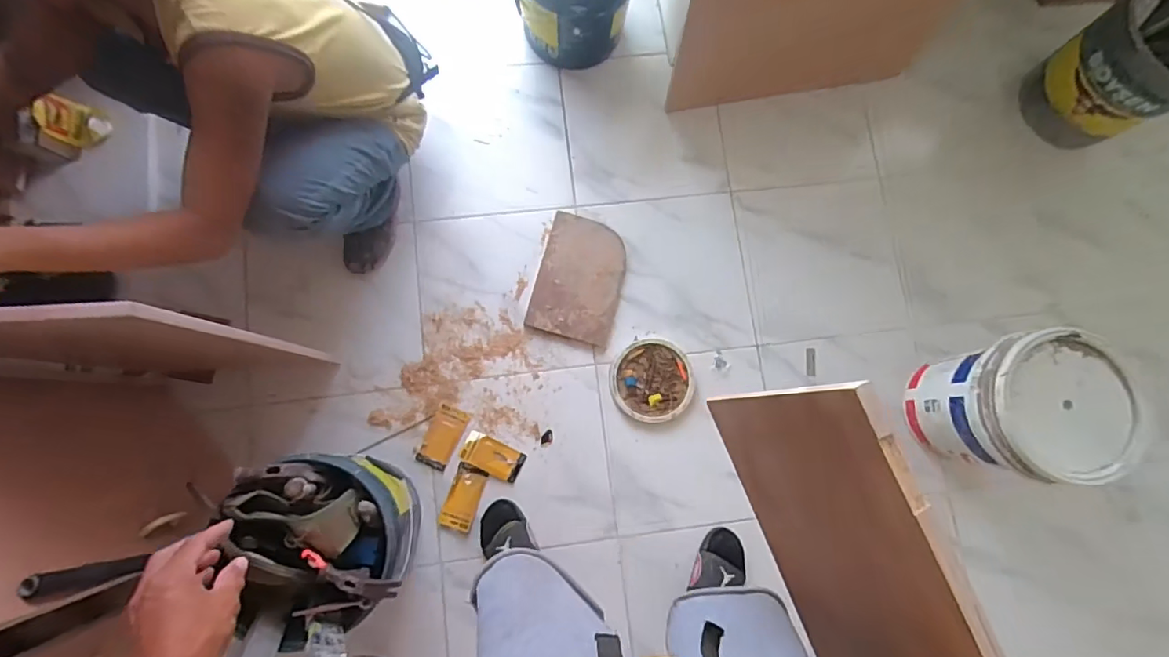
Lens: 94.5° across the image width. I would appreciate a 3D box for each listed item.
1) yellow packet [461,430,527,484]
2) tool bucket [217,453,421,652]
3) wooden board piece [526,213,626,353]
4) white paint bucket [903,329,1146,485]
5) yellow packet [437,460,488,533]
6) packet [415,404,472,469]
[{"bbox_3d":[-0.200,0.279,1.175,0.132,0.018,0.068,27,82,1],"label":"yellow packet"},{"bbox_3d":[-0.445,0.365,0.980,0.249,0.338,0.288,-11,82,-5],"label":"tool bucket"},{"bbox_3d":[-0.009,-0.118,1.274,0.197,0.023,0.289,15,82,0],"label":"wooden board piece"},{"bbox_3d":[0.866,0.156,1.109,0.242,0.339,0.253,-1,81,-4],"label":"white paint bucket"},{"bbox_3d":[-0.259,0.364,1.158,0.068,0.021,0.137,18,82,0],"label":"yellow packet"},{"bbox_3d":[-0.310,0.237,1.181,0.072,0.016,0.131,25,82,1],"label":"packet"}]

